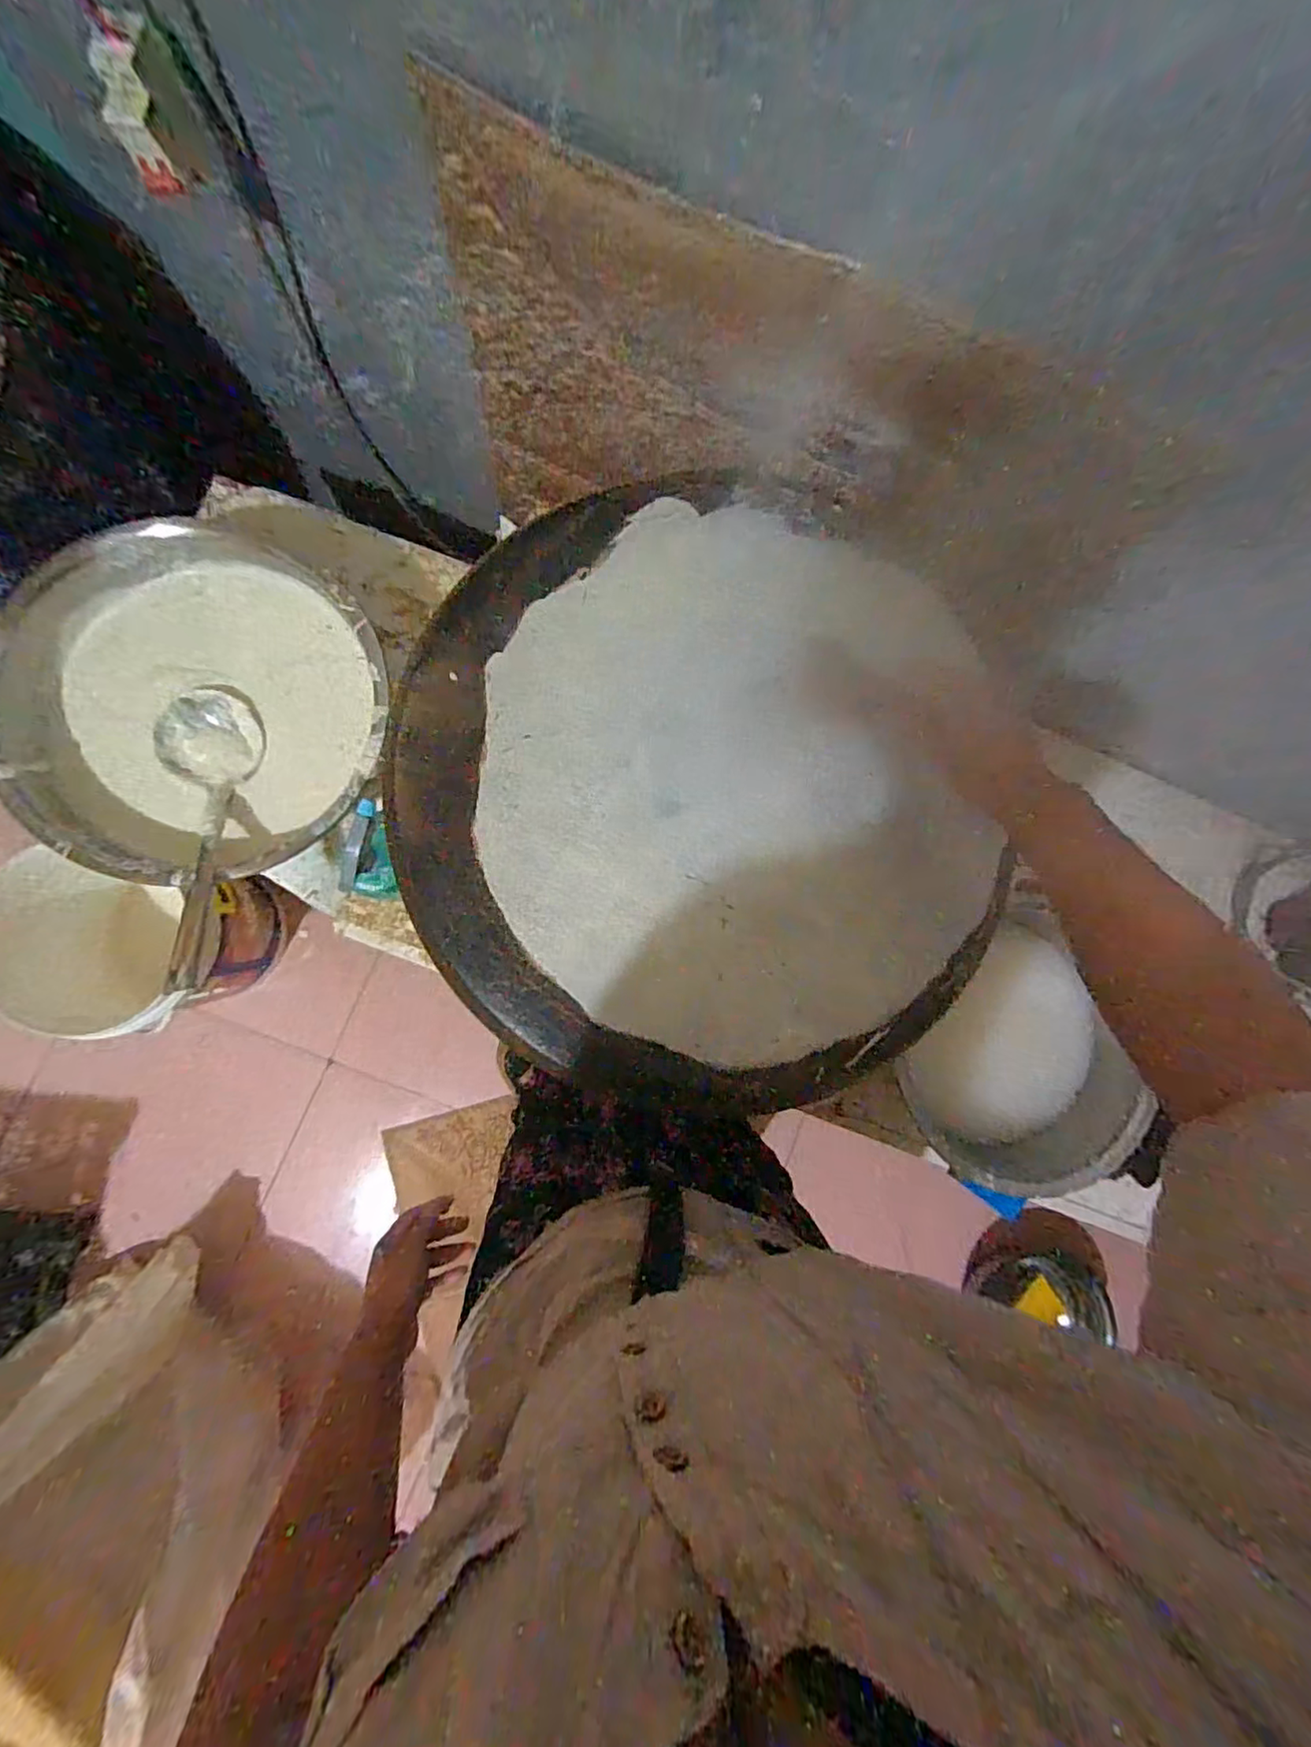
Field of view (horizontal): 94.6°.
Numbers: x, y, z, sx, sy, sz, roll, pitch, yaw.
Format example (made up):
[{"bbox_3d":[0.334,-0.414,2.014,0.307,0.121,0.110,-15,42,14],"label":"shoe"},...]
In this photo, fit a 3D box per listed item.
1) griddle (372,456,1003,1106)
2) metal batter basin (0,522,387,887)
[{"bbox_3d":[0.038,-0.071,0.509,0.494,0.031,0.517,0,86,-5],"label":"griddle"},{"bbox_3d":[-0.503,-0.192,0.684,0.368,0.120,0.400,1,85,-7],"label":"metal batter basin"}]

